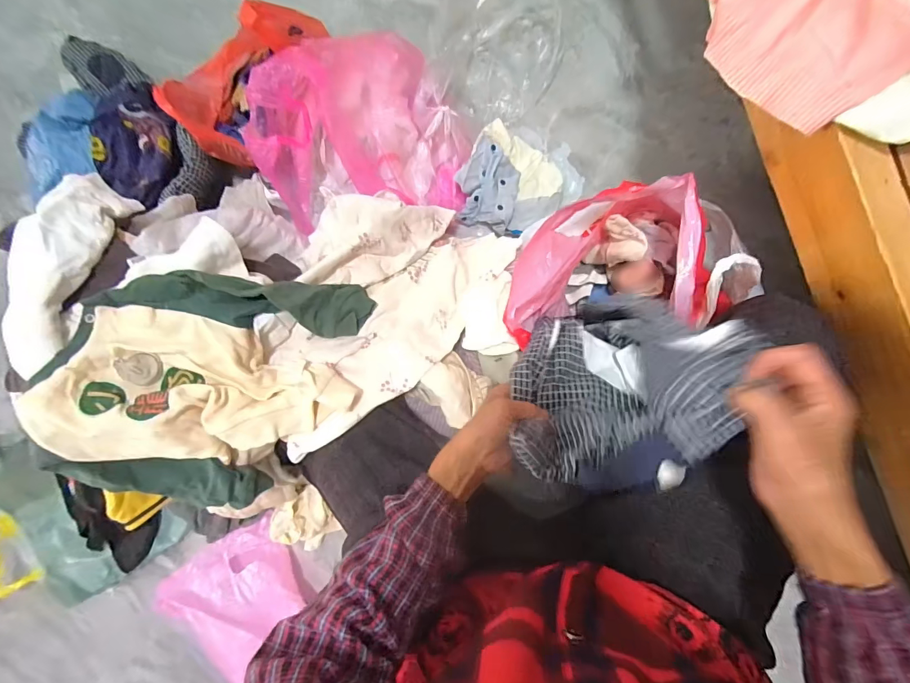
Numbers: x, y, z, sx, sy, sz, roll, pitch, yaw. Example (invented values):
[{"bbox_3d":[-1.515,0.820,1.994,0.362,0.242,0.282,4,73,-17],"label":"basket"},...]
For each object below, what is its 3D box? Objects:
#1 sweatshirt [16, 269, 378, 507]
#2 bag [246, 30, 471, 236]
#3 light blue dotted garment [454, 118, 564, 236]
[{"bbox_3d":[-0.261,0.055,0.448,0.316,0.095,0.252,0,81,-16],"label":"sweatshirt"},{"bbox_3d":[-0.132,-0.329,0.581,0.273,0.208,0.248,-7,90,9],"label":"bag"},{"bbox_3d":[0.090,-0.248,0.628,0.149,0.050,0.150,0,91,9],"label":"light blue dotted garment"}]

